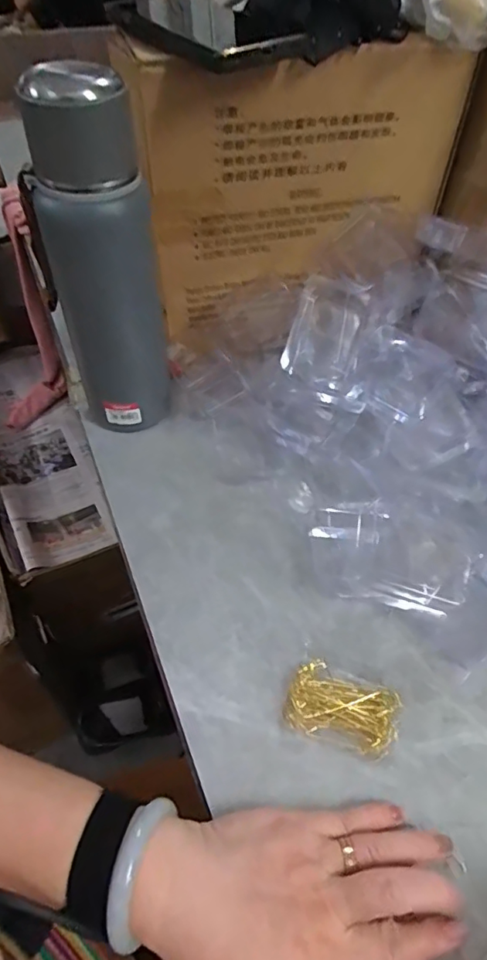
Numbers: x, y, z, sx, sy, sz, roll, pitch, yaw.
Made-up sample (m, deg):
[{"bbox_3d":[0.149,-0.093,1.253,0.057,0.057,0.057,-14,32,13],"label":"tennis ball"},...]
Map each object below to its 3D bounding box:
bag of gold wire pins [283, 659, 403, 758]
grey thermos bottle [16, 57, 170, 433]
[{"bbox_3d":[0.067,0.153,0.347,0.072,0.013,0.044,16,53,8],"label":"bag of gold wire pins"},{"bbox_3d":[-0.114,-0.160,0.410,0.087,0.263,0.086,-11,54,-12],"label":"grey thermos bottle"}]

